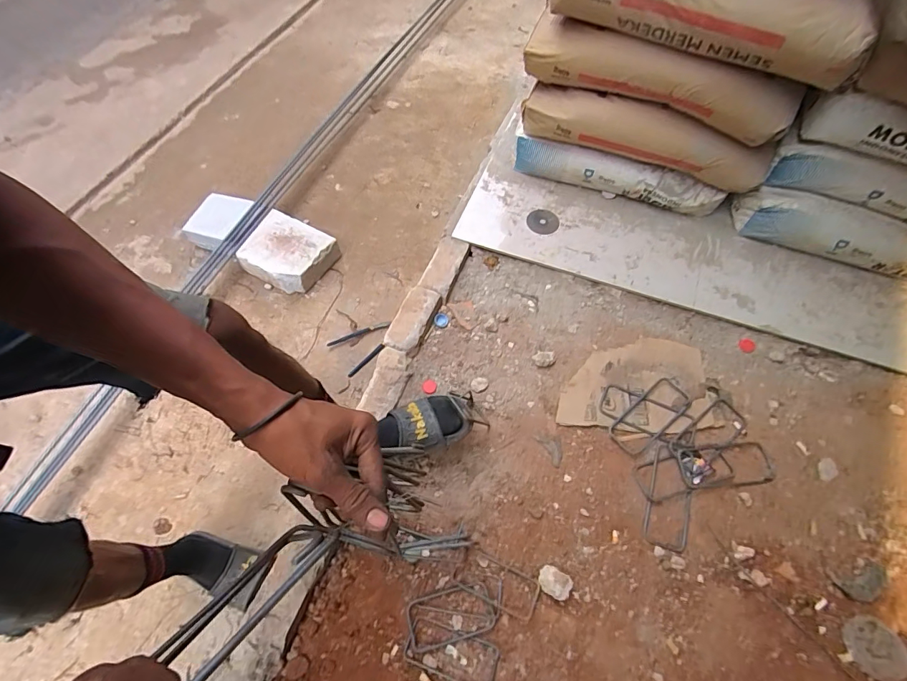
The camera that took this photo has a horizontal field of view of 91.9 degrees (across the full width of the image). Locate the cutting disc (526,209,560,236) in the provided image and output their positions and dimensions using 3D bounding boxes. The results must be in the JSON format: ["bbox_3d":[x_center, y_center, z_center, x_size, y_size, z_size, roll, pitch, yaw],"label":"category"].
[{"bbox_3d":[0.232,-0.308,1.141,0.081,0.008,0.079,1,65,-2],"label":"cutting disc"}]

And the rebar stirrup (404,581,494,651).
[{"bbox_3d":[-0.006,0.468,0.749,0.147,0.009,0.079,-12,65,-7],"label":"rebar stirrup"}]

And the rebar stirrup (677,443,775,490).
[{"bbox_3d":[0.551,0.253,0.886,0.192,0.008,0.081,-5,62,-3],"label":"rebar stirrup"}]

